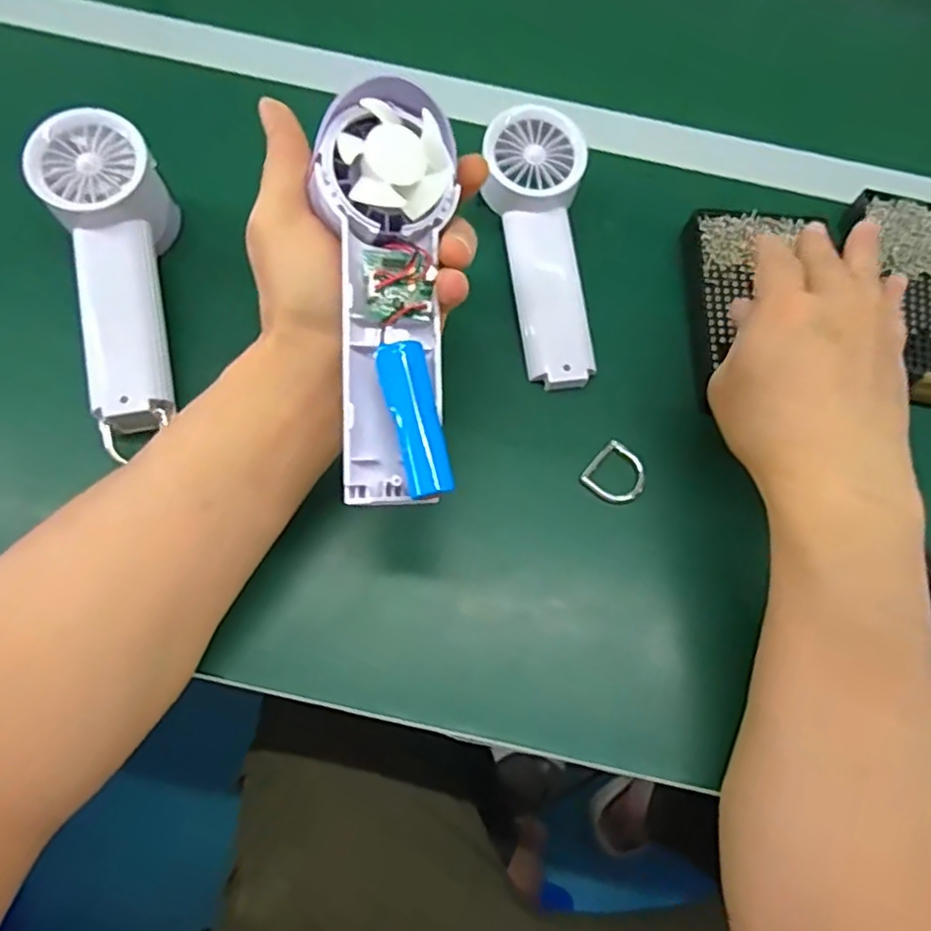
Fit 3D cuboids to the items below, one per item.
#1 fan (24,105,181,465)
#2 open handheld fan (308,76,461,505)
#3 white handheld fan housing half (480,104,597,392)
[{"bbox_3d":[-0.196,-0.106,0.374,0.064,0.054,0.178,-11,85,-6],"label":"fan"},{"bbox_3d":[-0.032,-0.071,0.276,0.053,0.031,0.170,-2,89,-3],"label":"open handheld fan"},{"bbox_3d":[0.048,-0.133,0.404,0.056,0.028,0.174,-7,85,-5],"label":"white handheld fan housing half"}]

